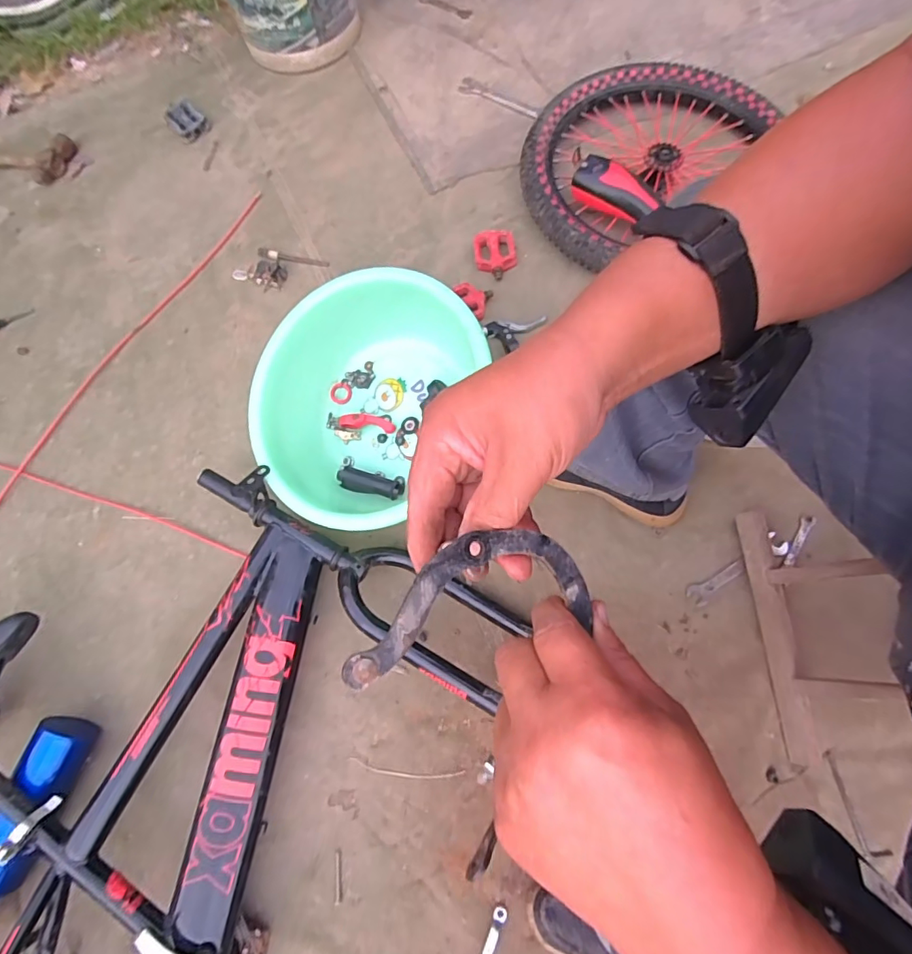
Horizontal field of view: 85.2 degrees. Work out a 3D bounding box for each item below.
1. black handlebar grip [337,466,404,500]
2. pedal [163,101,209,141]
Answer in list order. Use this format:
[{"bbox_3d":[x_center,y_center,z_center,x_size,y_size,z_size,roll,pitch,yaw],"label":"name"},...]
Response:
[{"bbox_3d":[-0.132,0.007,0.764,0.107,0.028,0.034,15,72,8],"label":"black handlebar grip"},{"bbox_3d":[-0.600,-0.793,1.098,0.069,0.025,0.118,-40,74,-11],"label":"pedal"}]

